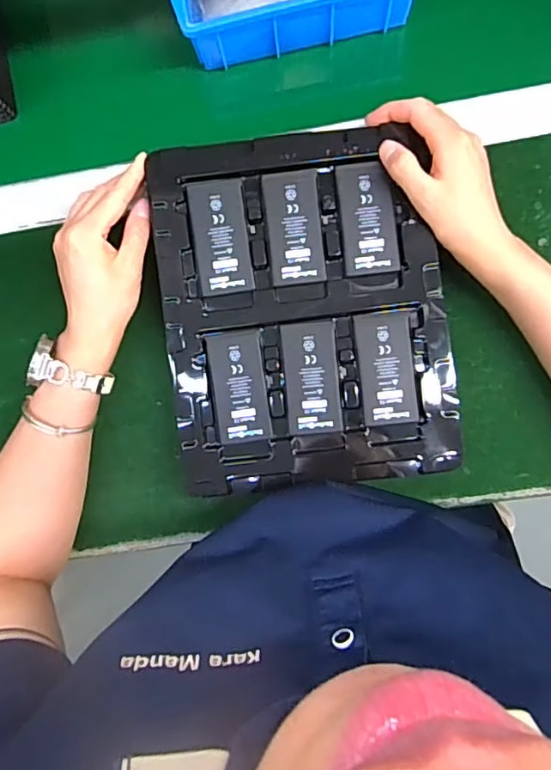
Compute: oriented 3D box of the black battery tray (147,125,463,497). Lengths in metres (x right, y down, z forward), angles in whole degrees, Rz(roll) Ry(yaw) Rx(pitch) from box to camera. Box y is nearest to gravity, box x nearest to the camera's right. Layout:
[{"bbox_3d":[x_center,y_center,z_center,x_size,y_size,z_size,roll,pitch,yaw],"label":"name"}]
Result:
[{"bbox_3d":[0.021,-0.058,0.433,0.218,0.017,0.271,-7,88,4],"label":"black battery tray"}]

